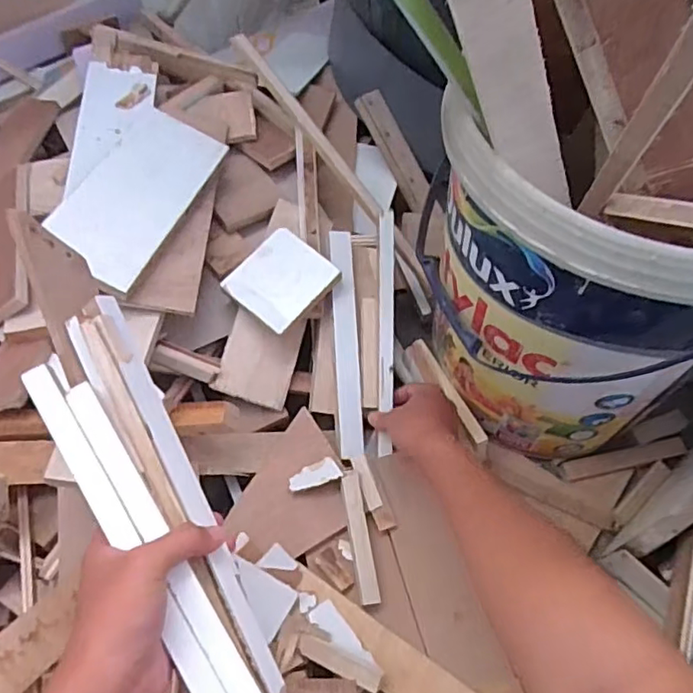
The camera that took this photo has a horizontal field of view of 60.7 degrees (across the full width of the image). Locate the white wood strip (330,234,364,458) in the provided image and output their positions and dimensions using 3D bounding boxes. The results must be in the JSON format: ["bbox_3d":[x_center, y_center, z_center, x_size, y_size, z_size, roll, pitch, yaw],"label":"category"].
[{"bbox_3d":[0.000,-0.007,0.644,0.026,0.015,0.248,-3,78,-3],"label":"white wood strip"}]

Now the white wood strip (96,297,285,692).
[{"bbox_3d":[-0.106,0.090,0.390,0.017,0.026,0.280,-25,81,-15],"label":"white wood strip"}]

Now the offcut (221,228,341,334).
[{"bbox_3d":[-0.071,-0.072,0.638,0.090,0.009,0.099,38,73,15],"label":"offcut"}]

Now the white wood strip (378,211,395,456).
[{"bbox_3d":[0.043,-0.017,0.646,0.016,0.010,0.264,1,83,-1],"label":"white wood strip"}]

